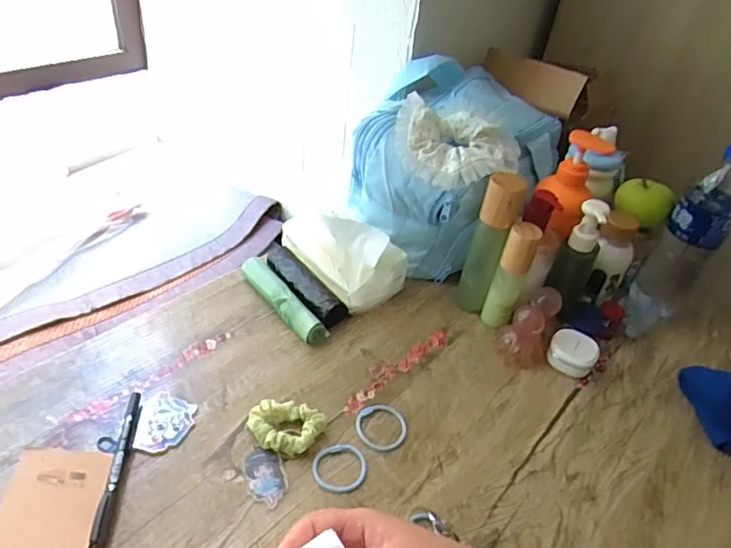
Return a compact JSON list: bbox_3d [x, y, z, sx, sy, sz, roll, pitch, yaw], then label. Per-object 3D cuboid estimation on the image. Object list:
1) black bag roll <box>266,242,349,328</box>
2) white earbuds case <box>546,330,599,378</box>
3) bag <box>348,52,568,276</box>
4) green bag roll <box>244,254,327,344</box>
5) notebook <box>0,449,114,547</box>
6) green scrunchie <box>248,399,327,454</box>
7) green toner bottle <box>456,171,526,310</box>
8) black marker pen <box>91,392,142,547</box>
[{"bbox_3d":[-0.079,0.013,0.651,0.039,0.032,0.140,-28,51,-34],"label":"black bag roll"},{"bbox_3d":[0.239,0.091,0.622,0.051,0.036,0.044,33,47,27],"label":"white earbuds case"},{"bbox_3d":[0.106,-0.154,0.730,0.275,0.183,0.234,-29,52,-35],"label":"bag"},{"bbox_3d":[-0.100,0.025,0.633,0.029,0.032,0.149,-27,50,-33],"label":"green bag roll"},{"bbox_3d":[-0.241,0.193,0.404,0.069,0.006,0.137,12,36,-17],"label":"notebook"},{"bbox_3d":[-0.074,0.144,0.506,0.069,0.021,0.049,4,40,-4],"label":"green scrunchie"},{"bbox_3d":[0.143,-0.032,0.625,0.040,0.175,0.032,13,41,8],"label":"green toner bottle"},{"bbox_3d":[-0.212,0.159,0.462,0.013,0.017,0.139,0,40,-8],"label":"black marker pen"}]

